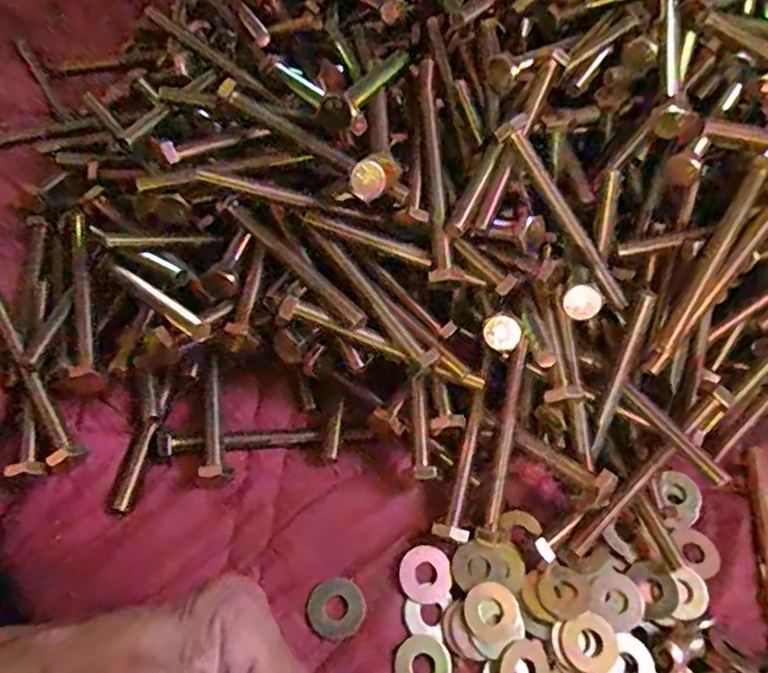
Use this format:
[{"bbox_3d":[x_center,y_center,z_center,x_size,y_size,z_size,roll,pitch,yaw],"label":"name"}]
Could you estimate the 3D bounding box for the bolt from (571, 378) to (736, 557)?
[{"bbox_3d":[0.127,0.063,0.286,0.013,0.008,0.104,42,88,16],"label":"bolt"}]

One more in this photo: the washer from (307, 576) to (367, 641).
[{"bbox_3d":[-0.021,0.120,0.265,0.025,0.004,0.024,3,61,-5],"label":"washer"}]

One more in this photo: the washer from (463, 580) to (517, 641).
[{"bbox_3d":[0.047,0.122,0.268,0.024,0.005,0.022,3,61,-5],"label":"washer"}]

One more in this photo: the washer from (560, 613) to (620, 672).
[{"bbox_3d":[0.091,0.135,0.263,0.023,0.005,0.024,3,61,-5],"label":"washer"}]

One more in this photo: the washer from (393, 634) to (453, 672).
[{"bbox_3d":[0.017,0.142,0.257,0.024,0.004,0.024,3,61,-5],"label":"washer"}]

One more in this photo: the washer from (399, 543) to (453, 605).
[{"bbox_3d":[0.019,0.109,0.274,0.024,0.004,0.025,-14,64,-13],"label":"washer"}]

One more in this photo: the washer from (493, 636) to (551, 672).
[{"bbox_3d":[0.060,0.145,0.259,0.024,0.004,0.025,-5,62,-9],"label":"washer"}]

